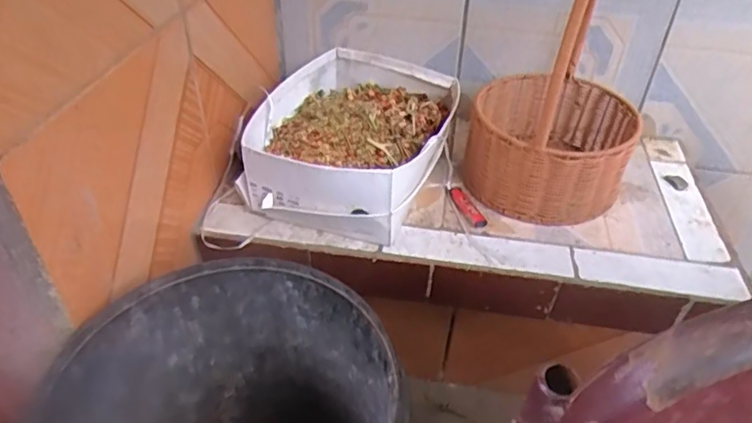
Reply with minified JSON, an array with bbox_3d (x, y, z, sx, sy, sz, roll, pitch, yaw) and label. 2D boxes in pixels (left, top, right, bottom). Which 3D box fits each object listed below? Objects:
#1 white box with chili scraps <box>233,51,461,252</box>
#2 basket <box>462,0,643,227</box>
[{"bbox_3d":[-0.030,-0.110,0.810,0.249,0.107,0.308,11,41,11],"label":"white box with chili scraps"},{"bbox_3d":[0.251,-0.160,0.770,0.220,0.262,0.253,15,42,16],"label":"basket"}]

